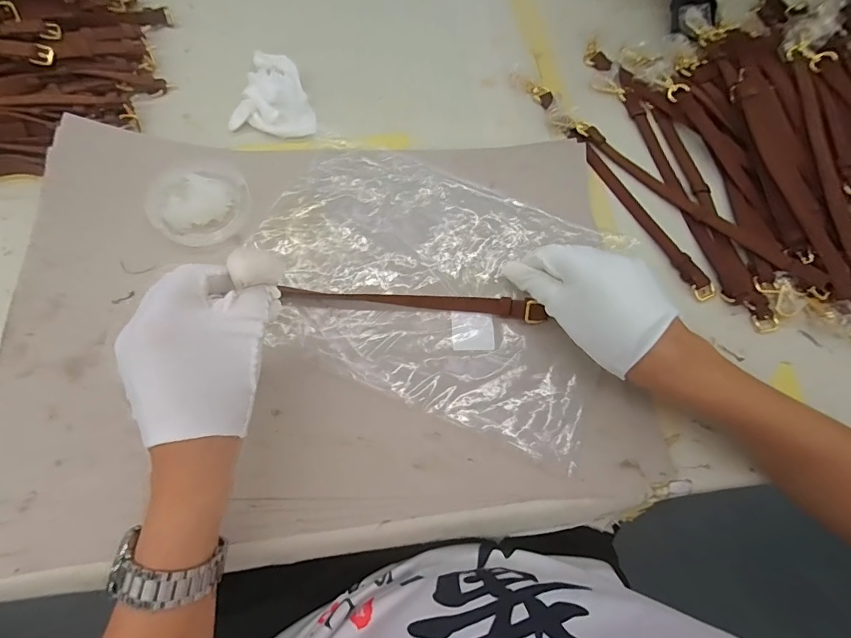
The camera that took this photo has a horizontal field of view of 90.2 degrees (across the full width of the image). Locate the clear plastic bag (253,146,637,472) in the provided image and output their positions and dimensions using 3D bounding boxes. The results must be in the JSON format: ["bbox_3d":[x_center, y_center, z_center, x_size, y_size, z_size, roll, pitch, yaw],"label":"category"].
[{"bbox_3d":[0.005,-0.050,0.427,0.348,0.018,0.249,25,70,7],"label":"clear plastic bag"}]

